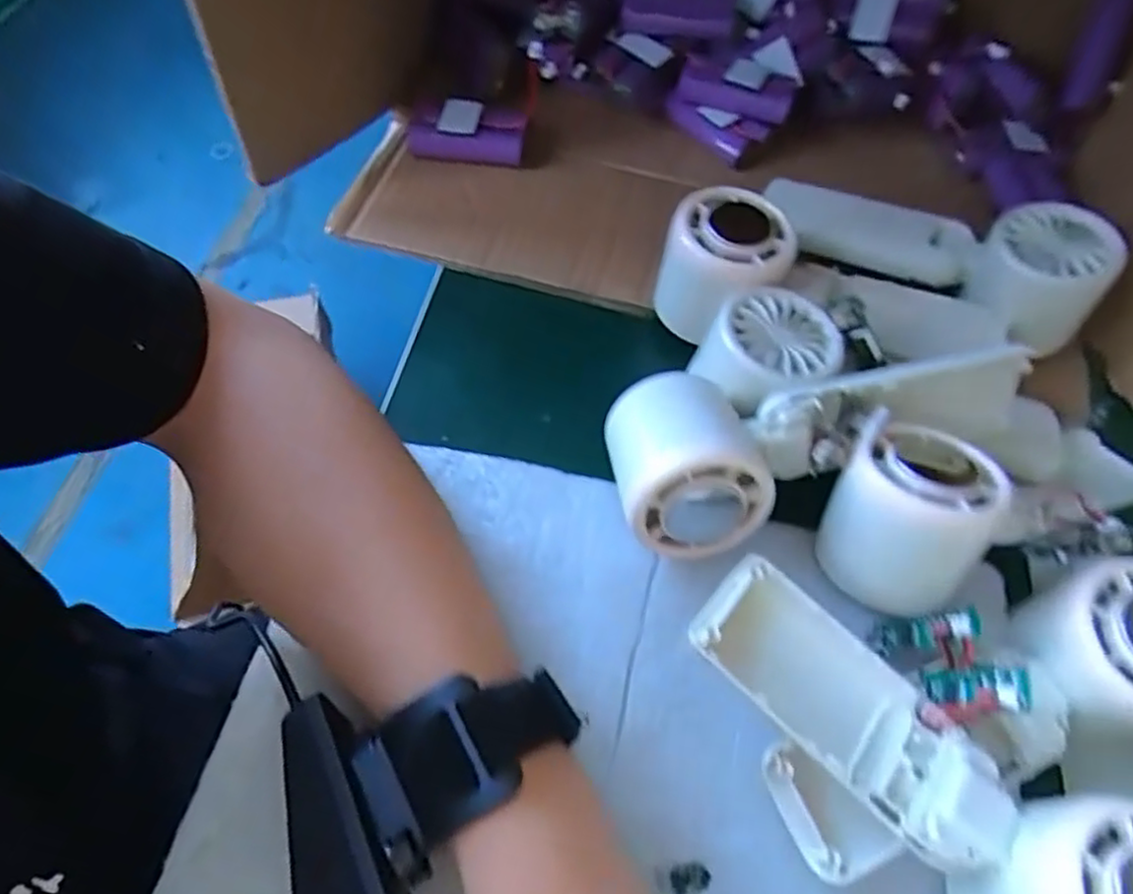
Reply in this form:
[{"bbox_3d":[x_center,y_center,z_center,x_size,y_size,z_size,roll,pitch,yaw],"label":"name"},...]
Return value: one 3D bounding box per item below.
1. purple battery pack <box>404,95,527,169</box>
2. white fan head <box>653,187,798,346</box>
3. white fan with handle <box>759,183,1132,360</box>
[{"bbox_3d":[-0.057,-0.182,0.395,0.065,0.027,0.031,7,60,0],"label":"purple battery pack"},{"bbox_3d":[0.073,-0.083,0.325,0.048,0.058,0.049,2,60,-3],"label":"white fan head"},{"bbox_3d":[0.178,-0.102,0.343,0.165,0.052,0.055,25,62,10],"label":"white fan with handle"}]

